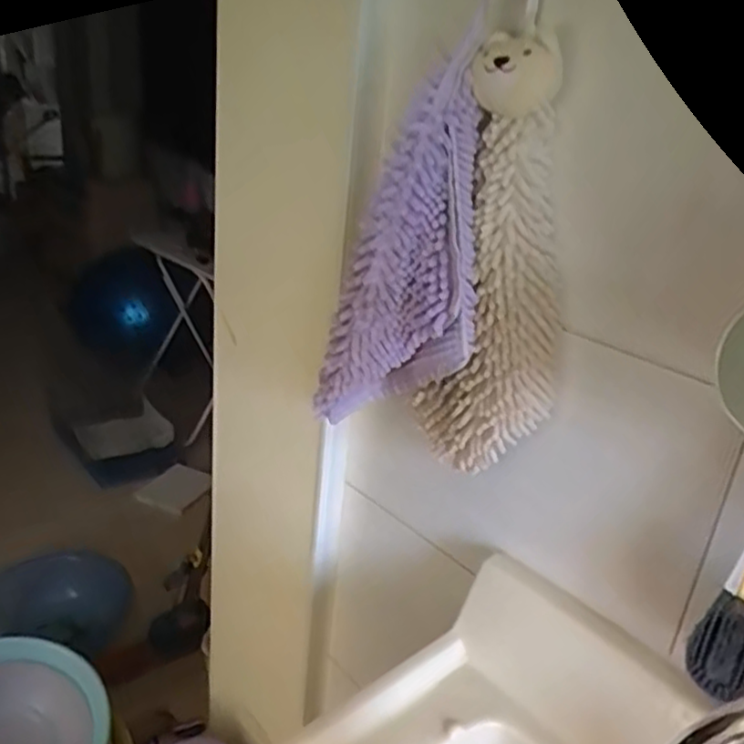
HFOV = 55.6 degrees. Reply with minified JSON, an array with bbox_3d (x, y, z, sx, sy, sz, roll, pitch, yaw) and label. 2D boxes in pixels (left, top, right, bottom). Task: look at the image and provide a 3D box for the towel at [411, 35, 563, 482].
[{"bbox_3d":[0.113,-0.085,0.608,0.119,0.355,0.071,11,24,13],"label":"towel"}]

